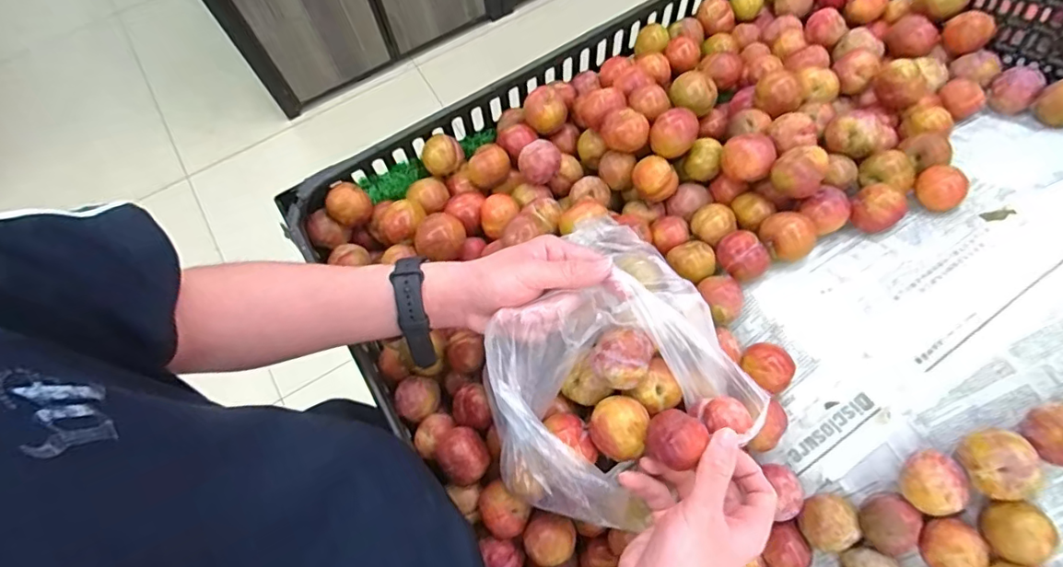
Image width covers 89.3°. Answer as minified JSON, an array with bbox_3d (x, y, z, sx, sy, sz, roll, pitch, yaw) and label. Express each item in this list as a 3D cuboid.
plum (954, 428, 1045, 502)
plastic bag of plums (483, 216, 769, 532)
[{"bbox_3d":[0.334,0.132,0.394,0.037,0.047,0.046,-11,70,-2],"label":"plum"},{"bbox_3d":[0.051,0.064,0.413,0.187,0.085,0.205,-27,71,-8],"label":"plastic bag of plums"}]

